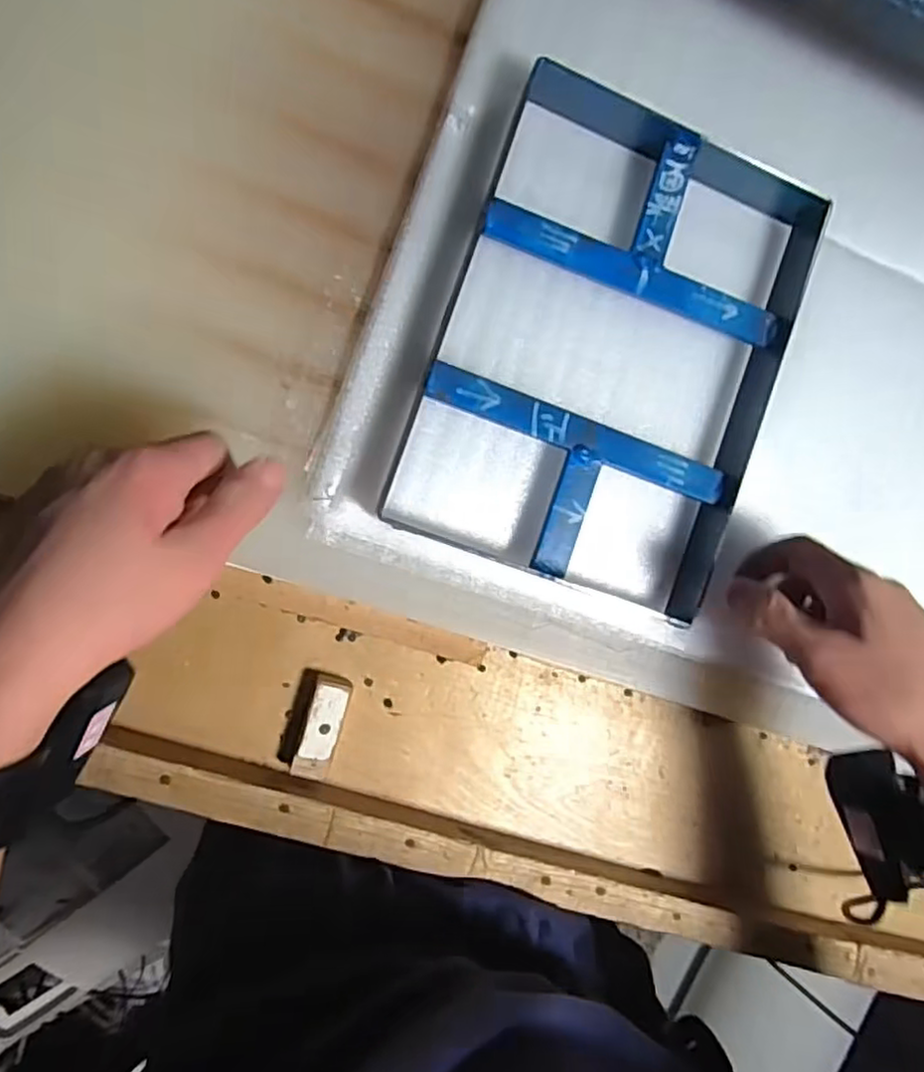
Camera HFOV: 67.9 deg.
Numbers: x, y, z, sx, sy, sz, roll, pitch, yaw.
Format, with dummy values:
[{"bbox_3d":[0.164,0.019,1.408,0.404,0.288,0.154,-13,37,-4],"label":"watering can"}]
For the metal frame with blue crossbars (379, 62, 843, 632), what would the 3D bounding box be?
[{"bbox_3d":[0.093,-0.107,0.395,0.197,0.028,0.275,19,89,-9],"label":"metal frame with blue crossbars"}]

